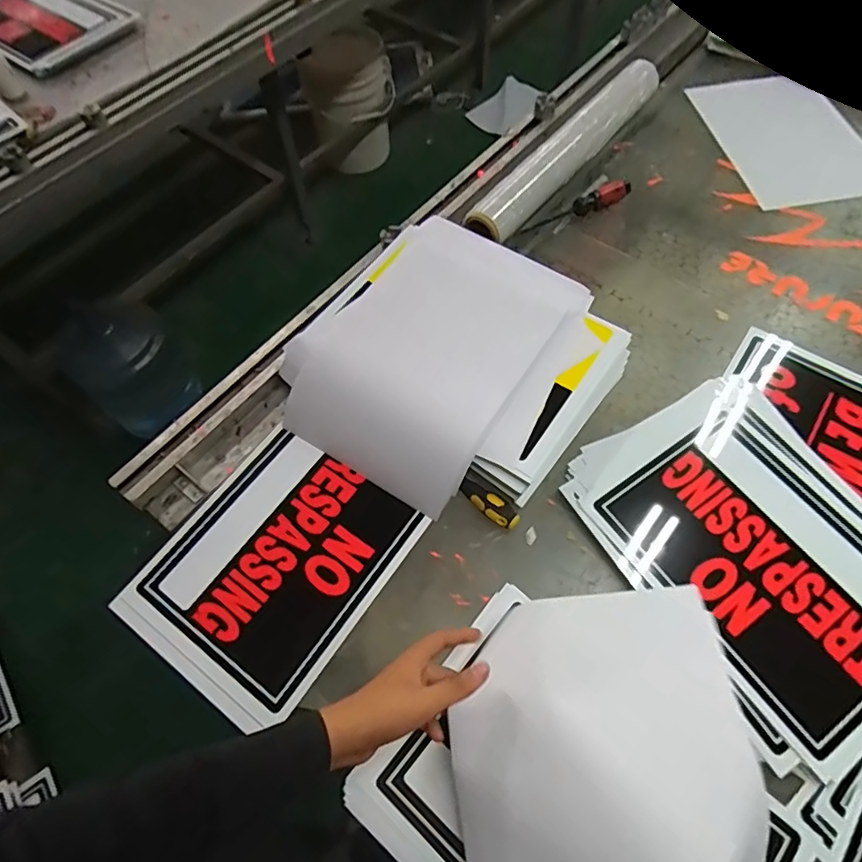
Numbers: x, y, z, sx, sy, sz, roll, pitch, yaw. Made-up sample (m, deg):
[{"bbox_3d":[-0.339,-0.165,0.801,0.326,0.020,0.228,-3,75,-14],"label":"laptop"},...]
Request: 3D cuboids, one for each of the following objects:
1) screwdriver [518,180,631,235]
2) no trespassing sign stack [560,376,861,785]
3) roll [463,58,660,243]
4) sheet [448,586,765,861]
[{"bbox_3d":[0.236,-0.368,0.914,0.198,0.038,0.026,-21,63,-9],"label":"screwdriver"},{"bbox_3d":[0.381,0.133,0.647,0.301,0.024,0.391,-28,64,-13],"label":"no trespassing sign stack"},{"bbox_3d":[0.236,-0.486,0.960,0.078,0.063,0.517,34,68,19],"label":"roll"},{"bbox_3d":[0.142,0.324,0.475,0.231,0.115,0.334,-2,61,1],"label":"sheet"}]

